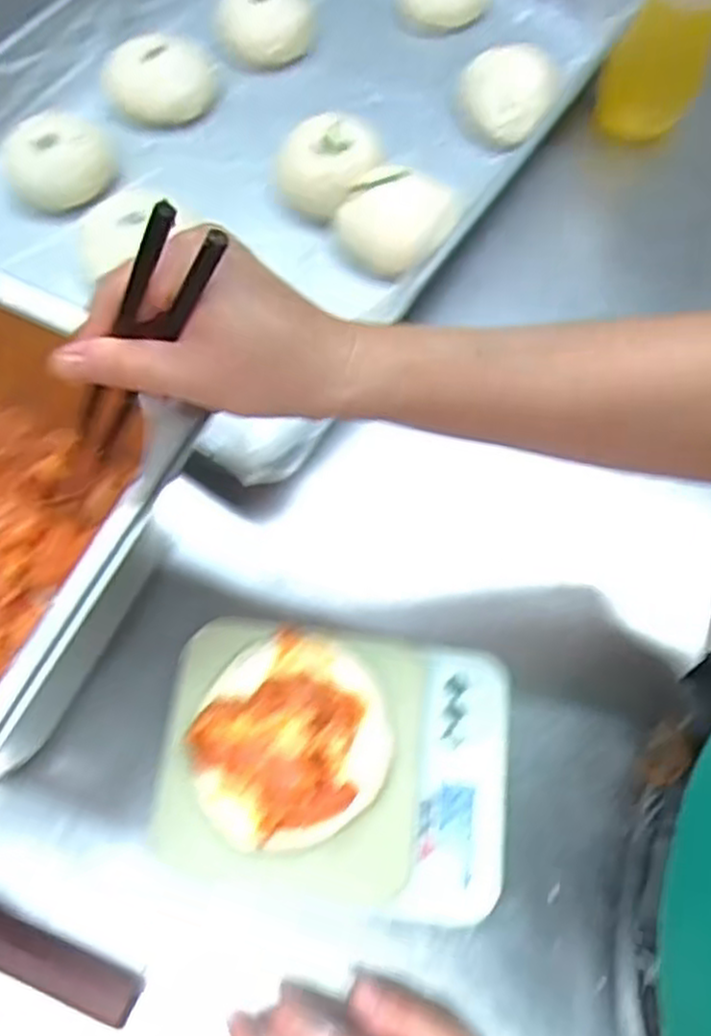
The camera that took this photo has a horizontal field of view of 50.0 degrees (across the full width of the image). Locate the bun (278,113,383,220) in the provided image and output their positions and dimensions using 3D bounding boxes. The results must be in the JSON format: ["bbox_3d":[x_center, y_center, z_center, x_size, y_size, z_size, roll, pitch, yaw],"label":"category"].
[{"bbox_3d":[-0.022,-0.283,0.614,0.085,0.053,0.067,7,67,0],"label":"bun"}]

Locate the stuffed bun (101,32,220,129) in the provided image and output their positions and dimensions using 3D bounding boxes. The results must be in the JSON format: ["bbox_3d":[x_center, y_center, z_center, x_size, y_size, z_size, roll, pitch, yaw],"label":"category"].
[{"bbox_3d":[-0.178,-0.401,0.683,0.096,0.050,0.096,1,67,-3],"label":"stuffed bun"}]

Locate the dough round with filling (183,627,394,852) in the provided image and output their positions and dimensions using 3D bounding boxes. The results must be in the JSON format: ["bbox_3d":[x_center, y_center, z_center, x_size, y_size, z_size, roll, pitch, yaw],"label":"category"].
[{"bbox_3d":[-0.036,0.113,0.407,0.105,0.030,0.106,1,67,-3],"label":"dough round with filling"}]

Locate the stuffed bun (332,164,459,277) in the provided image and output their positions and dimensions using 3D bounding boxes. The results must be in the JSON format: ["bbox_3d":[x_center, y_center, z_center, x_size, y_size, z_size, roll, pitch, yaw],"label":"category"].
[{"bbox_3d":[0.028,-0.230,0.594,0.092,0.056,0.066,34,69,11],"label":"stuffed bun"}]

